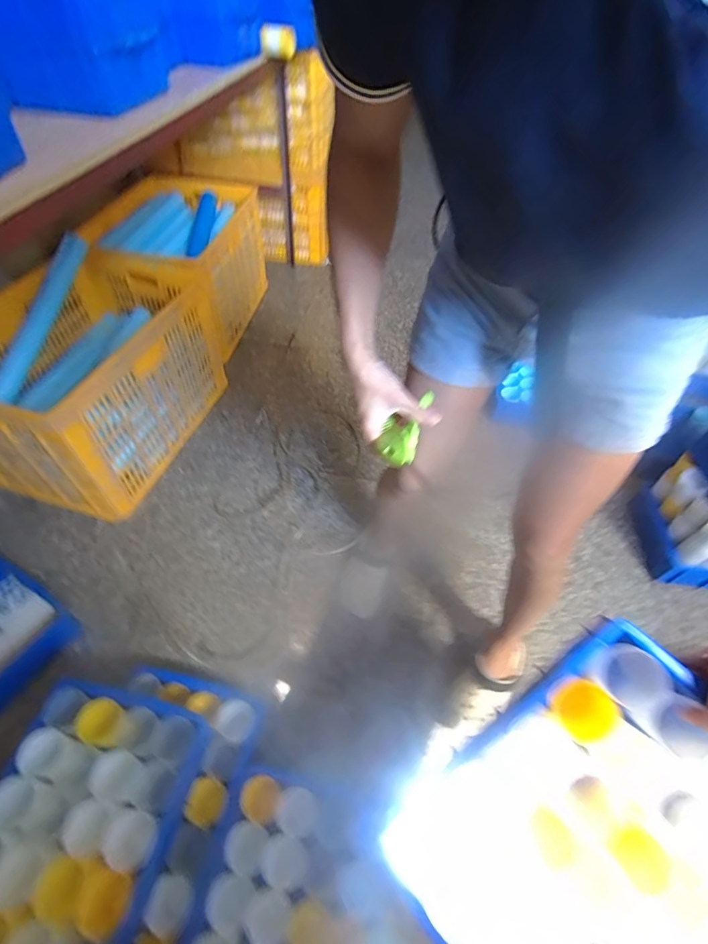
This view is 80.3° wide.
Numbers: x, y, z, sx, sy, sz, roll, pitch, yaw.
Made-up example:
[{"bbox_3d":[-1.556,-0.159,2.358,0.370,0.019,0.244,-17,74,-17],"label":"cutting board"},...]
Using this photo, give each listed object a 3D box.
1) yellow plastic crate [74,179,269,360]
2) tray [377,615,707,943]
[{"bbox_3d":[-0.629,-0.789,1.617,0.421,0.411,0.660,9,52,4],"label":"yellow plastic crate"},{"bbox_3d":[0.247,0.383,0.448,0.378,0.073,0.251,-46,66,5],"label":"tray"}]

